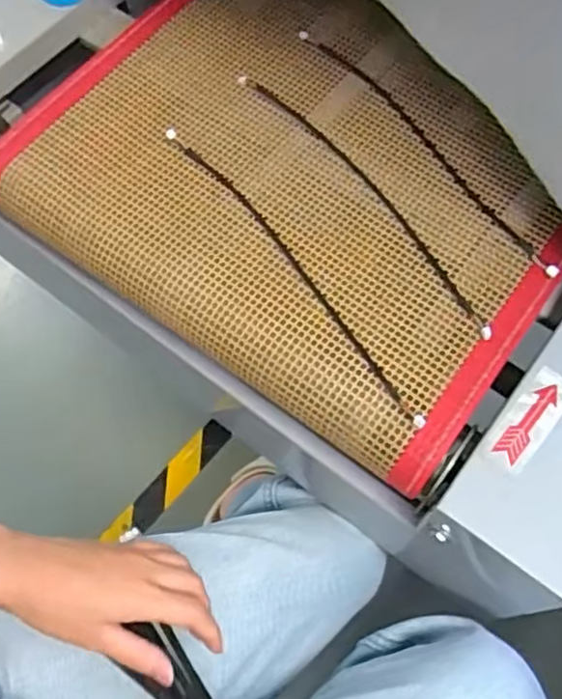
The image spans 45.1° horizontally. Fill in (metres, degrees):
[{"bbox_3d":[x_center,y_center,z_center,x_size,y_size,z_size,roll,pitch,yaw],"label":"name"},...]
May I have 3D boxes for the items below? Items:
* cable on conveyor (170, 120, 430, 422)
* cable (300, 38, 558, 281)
[{"bbox_3d":[0.006,-0.059,0.458,0.018,0.008,0.279,-34,70,-15],"label":"cable on conveyor"},{"bbox_3d":[0.107,-0.154,0.506,0.023,0.012,0.277,-33,70,-15],"label":"cable"}]

